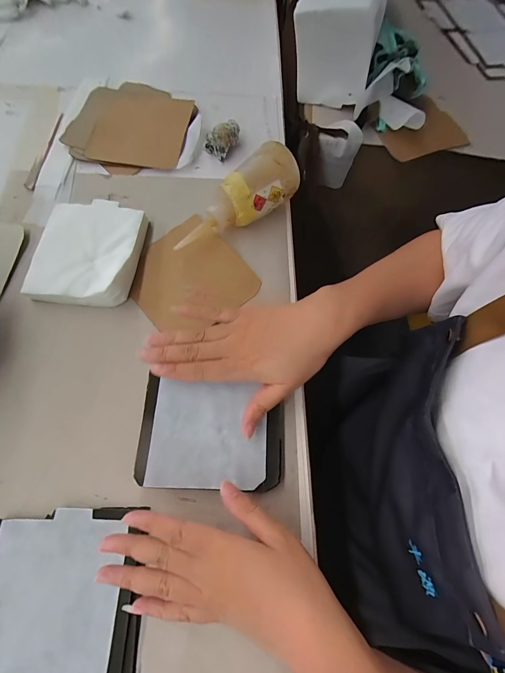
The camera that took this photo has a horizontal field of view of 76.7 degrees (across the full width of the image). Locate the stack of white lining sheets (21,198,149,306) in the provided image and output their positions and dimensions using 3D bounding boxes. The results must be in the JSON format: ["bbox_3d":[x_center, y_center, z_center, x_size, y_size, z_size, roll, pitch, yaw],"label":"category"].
[{"bbox_3d":[-0.186,-0.099,0.369,0.105,0.029,0.133,6,68,0],"label":"stack of white lining sheets"}]

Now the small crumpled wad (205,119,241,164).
[{"bbox_3d":[-0.041,-0.273,0.443,0.031,0.032,0.046,31,70,10],"label":"small crumpled wad"}]

